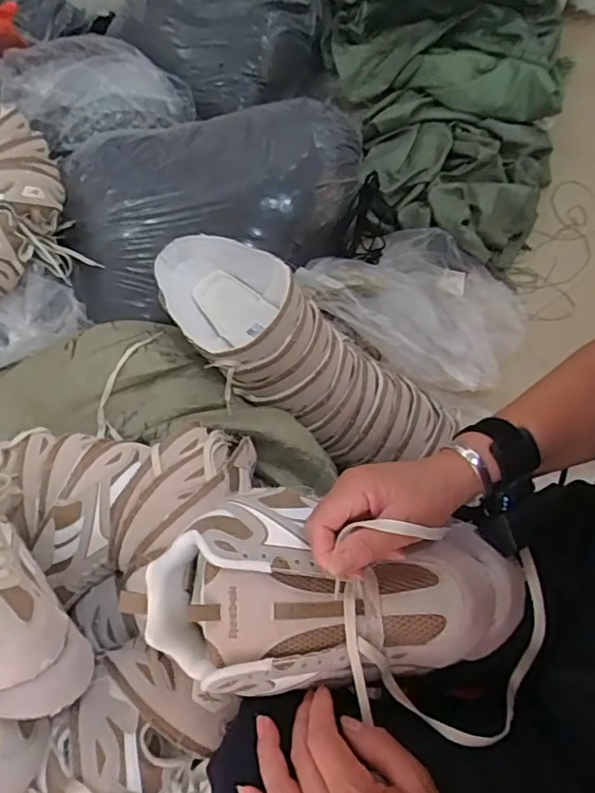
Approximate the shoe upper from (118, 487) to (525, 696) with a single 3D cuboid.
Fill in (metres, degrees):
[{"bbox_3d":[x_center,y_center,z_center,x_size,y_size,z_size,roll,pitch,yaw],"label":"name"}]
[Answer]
[{"bbox_3d":[0.030,0.146,0.416,0.287,0.072,0.154,1,63,2],"label":"shoe upper"}]

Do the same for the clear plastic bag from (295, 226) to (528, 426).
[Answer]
[{"bbox_3d":[0.226,-0.179,1.026,0.373,0.101,0.305,34,70,19],"label":"clear plastic bag"}]

